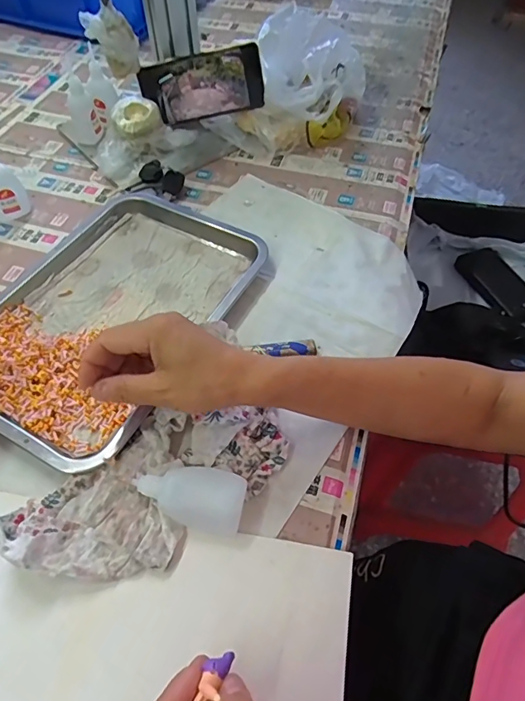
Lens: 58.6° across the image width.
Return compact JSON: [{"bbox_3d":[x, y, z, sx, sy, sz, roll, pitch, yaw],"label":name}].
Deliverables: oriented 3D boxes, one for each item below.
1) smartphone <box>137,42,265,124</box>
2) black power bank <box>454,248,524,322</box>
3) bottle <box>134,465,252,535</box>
[{"bbox_3d":[-0.081,-0.358,0.638,0.162,0.076,0.013,-10,32,5],"label":"smartphone"},{"bbox_3d":[0.400,-0.114,0.793,0.085,0.017,0.161,-15,55,-13],"label":"black power bank"},{"bbox_3d":[-0.056,0.110,0.360,0.084,0.020,0.042,12,53,7],"label":"bottle"}]

